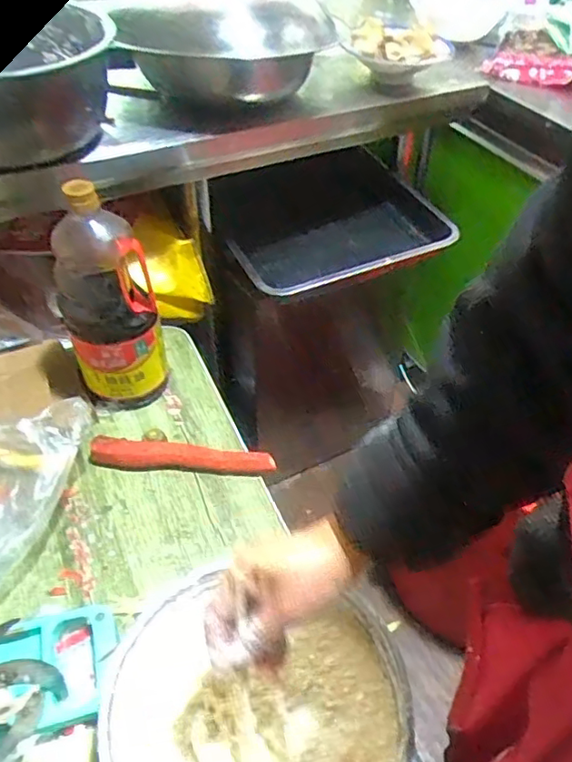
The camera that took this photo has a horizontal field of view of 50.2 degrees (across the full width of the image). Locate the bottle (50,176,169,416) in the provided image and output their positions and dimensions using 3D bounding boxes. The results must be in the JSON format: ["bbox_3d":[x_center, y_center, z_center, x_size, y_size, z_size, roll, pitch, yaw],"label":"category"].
[{"bbox_3d":[-0.228,-0.098,0.791,0.111,0.293,0.095,-13,47,-15],"label":"bottle"}]

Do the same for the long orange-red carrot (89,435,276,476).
[{"bbox_3d":[-0.133,0.096,0.776,0.231,0.031,0.031,3,45,1],"label":"long orange-red carrot"}]

